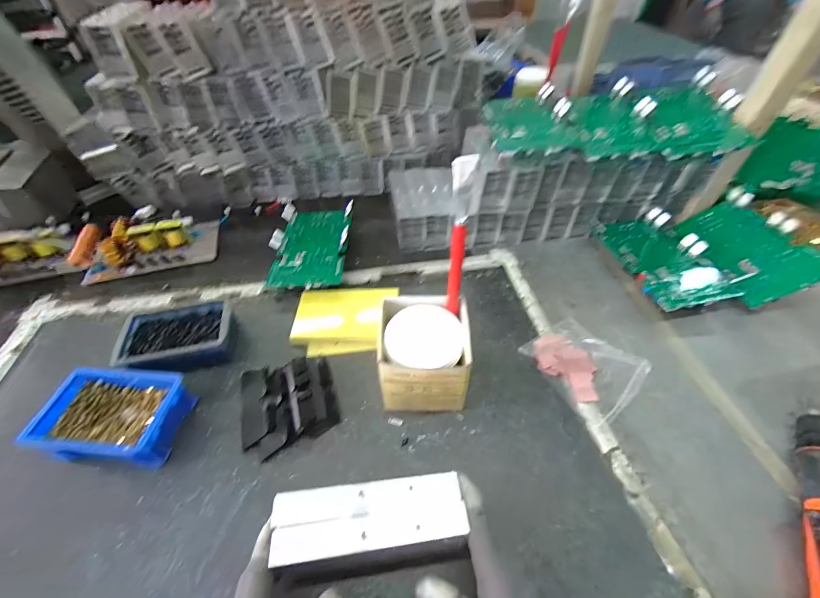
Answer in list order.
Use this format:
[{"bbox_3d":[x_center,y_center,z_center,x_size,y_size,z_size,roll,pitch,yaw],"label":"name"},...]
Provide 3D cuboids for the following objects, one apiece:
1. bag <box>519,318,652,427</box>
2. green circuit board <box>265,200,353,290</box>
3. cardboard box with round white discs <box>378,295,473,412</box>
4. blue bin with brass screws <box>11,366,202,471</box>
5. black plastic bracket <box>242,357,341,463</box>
[{"bbox_3d":[0.246,0.082,0.489,0.112,0.055,0.145,-22,52,-18],"label":"bag"},{"bbox_3d":[-0.182,-0.108,0.654,0.134,0.030,0.222,-2,48,0],"label":"green circuit board"},{"bbox_3d":[0.016,0.074,0.459,0.106,0.105,0.115,-2,48,-1],"label":"cardboard box with round white discs"},{"bbox_3d":[-0.361,0.138,0.432,0.153,0.048,0.113,5,48,6],"label":"blue bin with brass screws"},{"bbox_3d":[-0.165,0.134,0.478,0.121,0.025,0.129,-16,50,-13],"label":"black plastic bracket"}]

